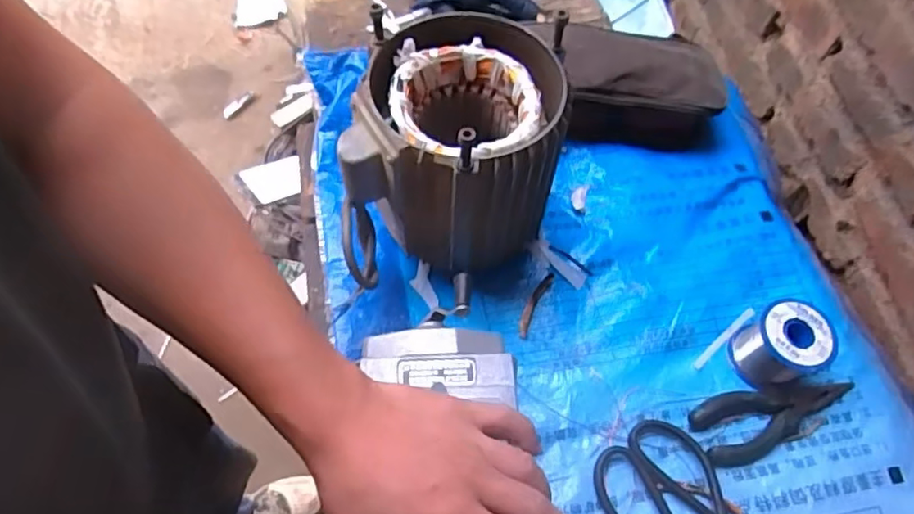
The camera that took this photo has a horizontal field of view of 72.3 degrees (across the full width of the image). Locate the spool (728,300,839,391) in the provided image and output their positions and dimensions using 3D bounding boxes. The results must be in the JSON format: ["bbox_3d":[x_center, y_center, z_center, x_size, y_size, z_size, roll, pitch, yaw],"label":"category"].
[{"bbox_3d":[0.278,0.076,0.536,0.061,0.058,0.059,1,61,-2],"label":"spool"}]

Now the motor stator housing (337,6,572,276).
[{"bbox_3d":[0.002,-0.086,0.543,0.155,0.175,0.148,14,62,4],"label":"motor stator housing"}]

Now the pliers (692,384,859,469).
[{"bbox_3d":[0.273,0.137,0.530,0.147,0.015,0.055,-9,62,-8],"label":"pliers"}]

